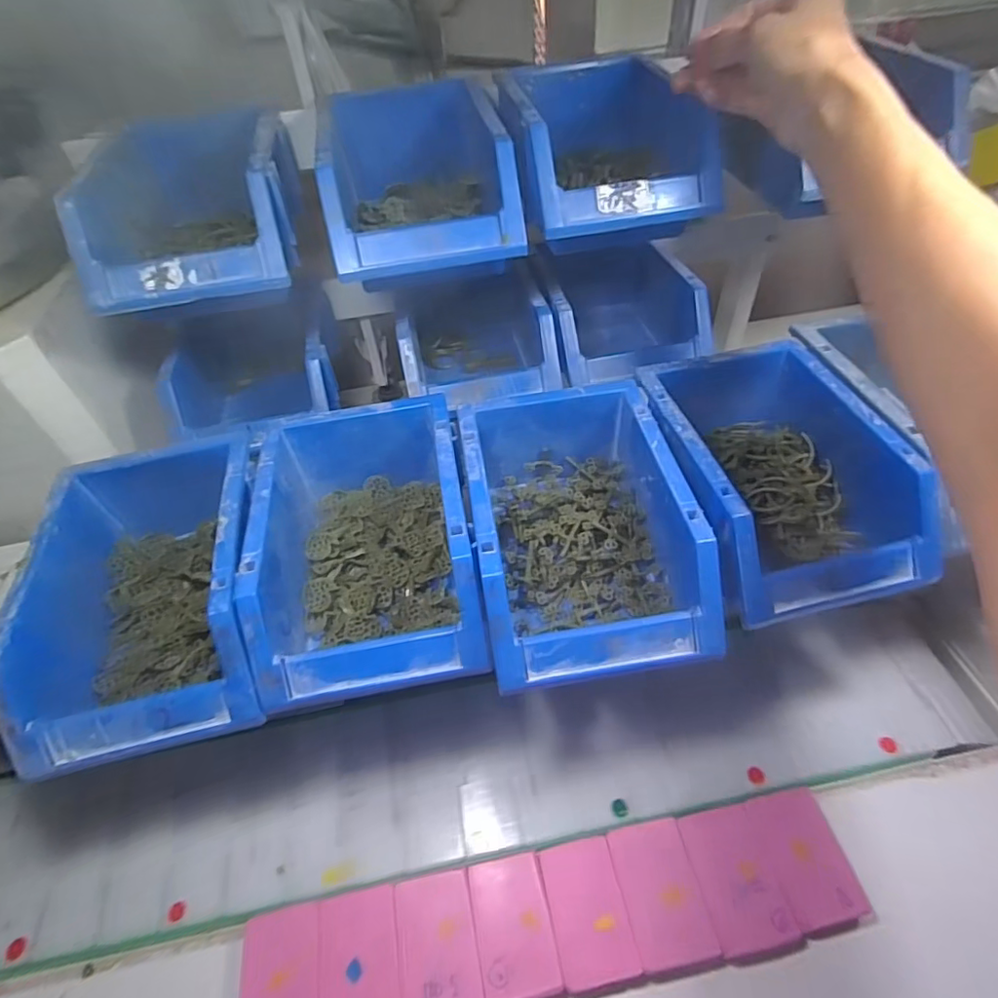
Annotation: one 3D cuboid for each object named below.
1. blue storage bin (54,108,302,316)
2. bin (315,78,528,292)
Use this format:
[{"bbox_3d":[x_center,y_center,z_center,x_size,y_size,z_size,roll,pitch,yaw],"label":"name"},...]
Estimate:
[{"bbox_3d":[-0.205,-0.200,0.382,0.125,0.062,0.175,-9,47,-1],"label":"blue storage bin"},{"bbox_3d":[-0.059,-0.230,0.394,0.120,0.066,0.172,-11,47,-3],"label":"bin"}]

